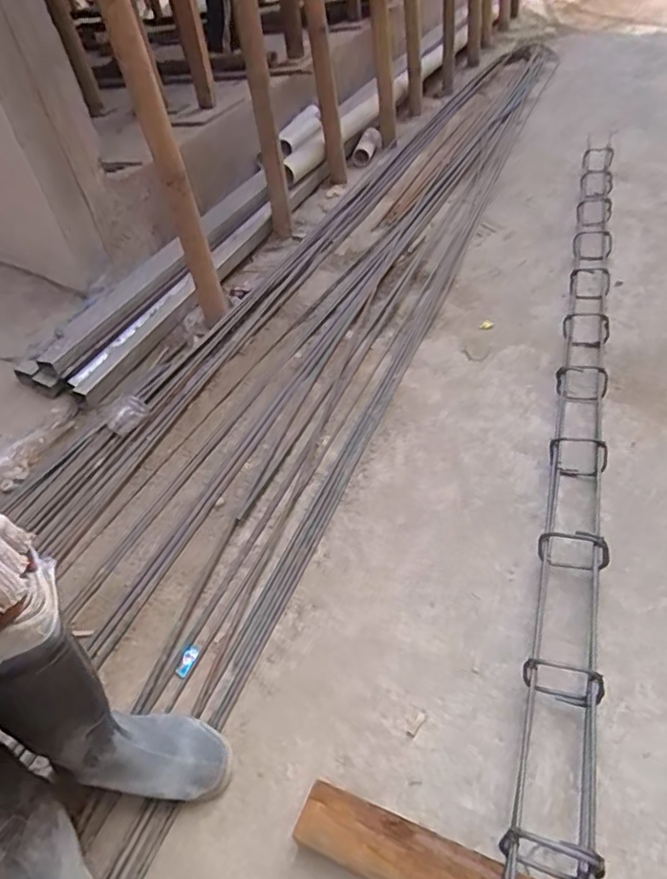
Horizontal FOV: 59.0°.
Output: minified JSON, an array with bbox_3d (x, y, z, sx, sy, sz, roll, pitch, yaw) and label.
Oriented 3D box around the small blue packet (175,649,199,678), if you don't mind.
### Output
[{"bbox_3d":[-0.241,0.364,0.964,0.021,0.004,0.047,25,55,10],"label":"small blue packet"}]

